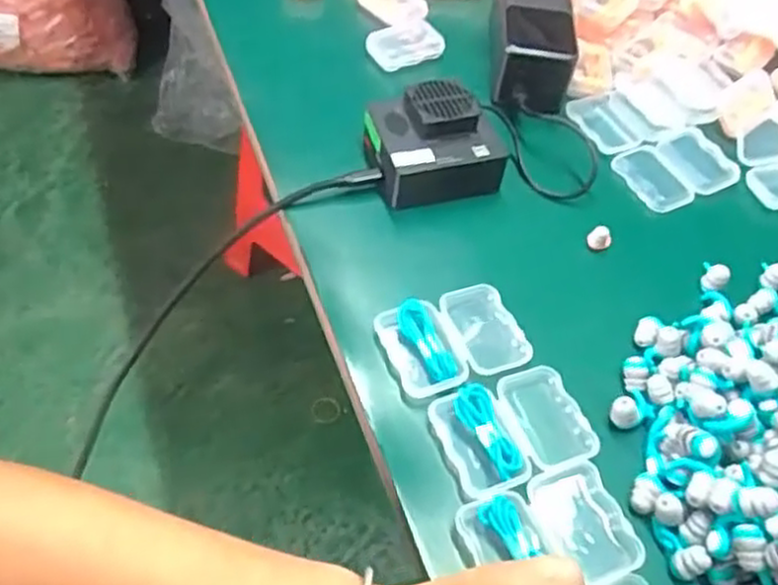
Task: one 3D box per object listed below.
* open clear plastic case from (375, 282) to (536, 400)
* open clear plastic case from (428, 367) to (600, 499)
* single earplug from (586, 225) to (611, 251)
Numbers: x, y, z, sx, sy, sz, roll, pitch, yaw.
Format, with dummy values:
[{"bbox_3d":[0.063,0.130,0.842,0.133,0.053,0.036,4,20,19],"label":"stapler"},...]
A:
[{"bbox_3d":[0.036,0.023,0.404,0.075,0.012,0.055,-17,57,-19],"label":"open clear plastic case"},{"bbox_3d":[0.064,0.068,0.374,0.076,0.012,0.056,-15,56,-18],"label":"open clear plastic case"},{"bbox_3d":[0.134,-0.035,0.466,0.014,0.014,0.010,24,54,12],"label":"single earplug"}]

